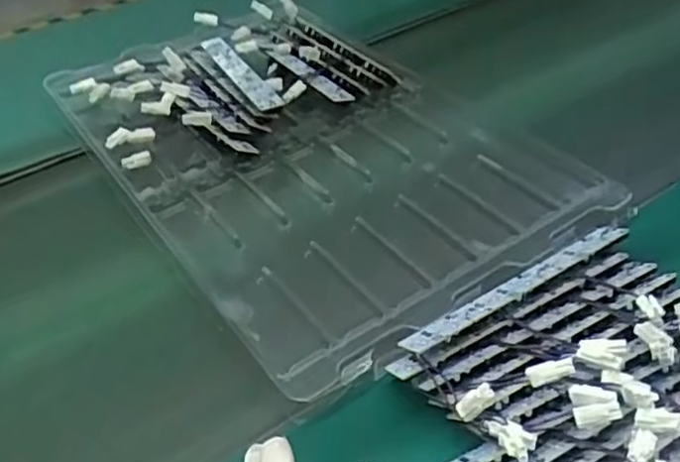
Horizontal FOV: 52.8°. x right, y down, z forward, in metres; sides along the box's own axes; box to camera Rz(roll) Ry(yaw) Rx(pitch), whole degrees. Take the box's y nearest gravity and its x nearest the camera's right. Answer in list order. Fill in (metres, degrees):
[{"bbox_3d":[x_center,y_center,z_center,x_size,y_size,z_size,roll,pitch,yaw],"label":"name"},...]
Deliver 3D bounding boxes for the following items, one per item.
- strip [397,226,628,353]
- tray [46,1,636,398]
[{"bbox_3d":[0.124,0.035,0.464,0.196,0.006,0.023,-24,27,-27],"label":"strip"},{"bbox_3d":[-0.037,-0.104,0.636,0.330,0.039,0.538,-27,45,-23],"label":"tray"}]

